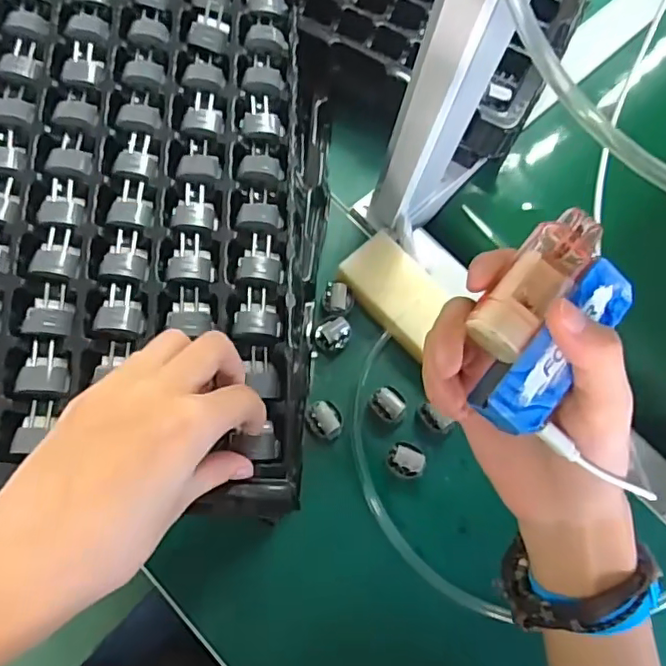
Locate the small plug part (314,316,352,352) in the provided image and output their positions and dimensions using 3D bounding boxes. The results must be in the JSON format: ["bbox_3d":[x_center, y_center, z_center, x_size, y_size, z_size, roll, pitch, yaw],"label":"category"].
[{"bbox_3d":[0.001,-0.001,0.446,0.026,0.017,0.026,2,71,-5],"label":"small plug part"}]

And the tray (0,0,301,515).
[{"bbox_3d":[-0.119,-0.078,0.340,0.199,0.029,0.343,1,74,-2],"label":"tray"}]

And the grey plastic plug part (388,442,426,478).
[{"bbox_3d":[0.054,0.091,0.422,0.026,0.020,0.025,2,71,-5],"label":"grey plastic plug part"}]

